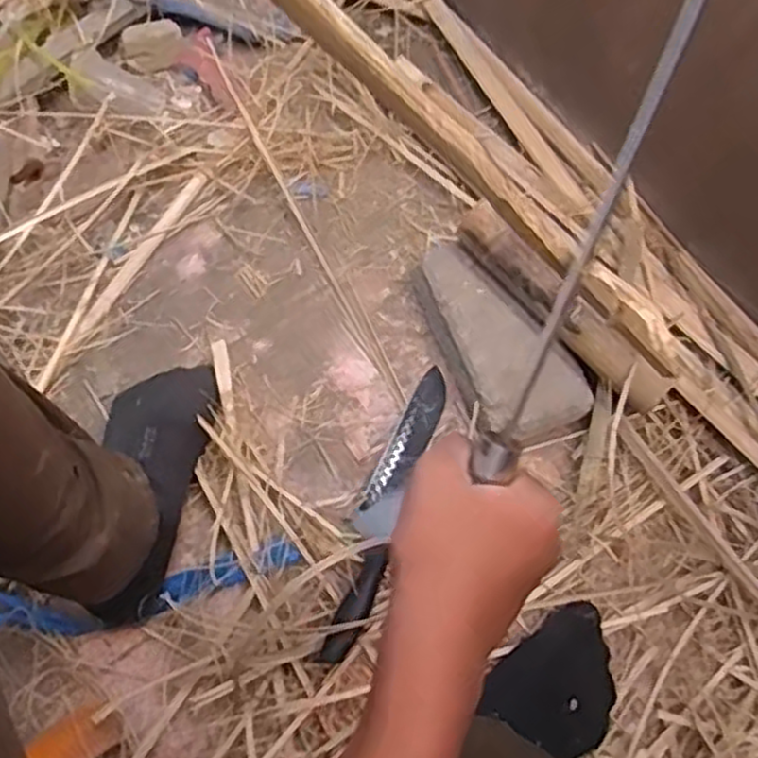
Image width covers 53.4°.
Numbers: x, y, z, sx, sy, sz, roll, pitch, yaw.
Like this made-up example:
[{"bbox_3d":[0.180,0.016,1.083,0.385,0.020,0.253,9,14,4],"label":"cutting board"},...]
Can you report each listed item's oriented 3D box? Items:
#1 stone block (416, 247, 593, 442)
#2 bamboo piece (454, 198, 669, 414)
[{"bbox_3d":[0.110,-0.038,0.755,0.112,0.057,0.218,-28,73,-11],"label":"stone block"},{"bbox_3d":[0.167,-0.068,0.695,0.041,0.035,0.241,-39,75,-14],"label":"bamboo piece"}]

